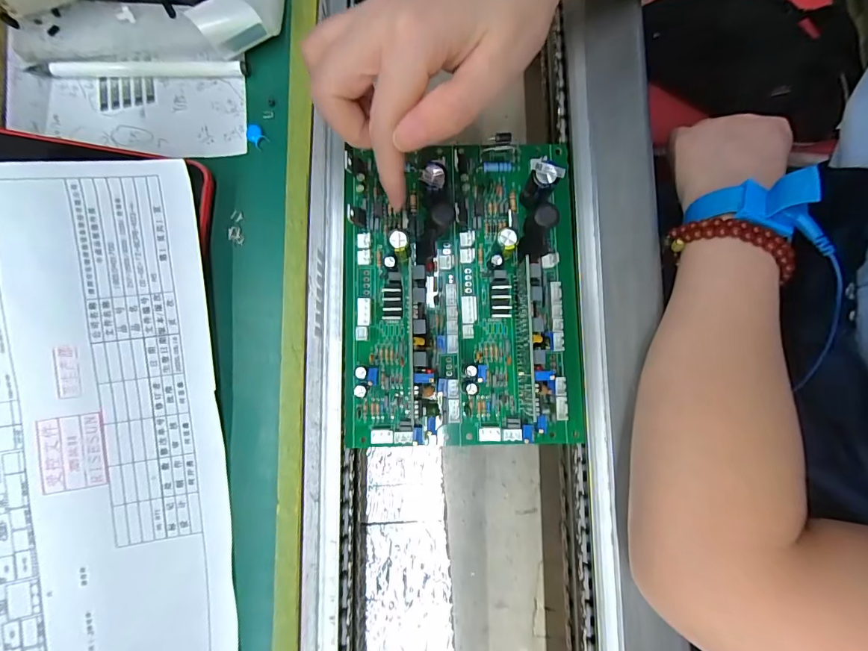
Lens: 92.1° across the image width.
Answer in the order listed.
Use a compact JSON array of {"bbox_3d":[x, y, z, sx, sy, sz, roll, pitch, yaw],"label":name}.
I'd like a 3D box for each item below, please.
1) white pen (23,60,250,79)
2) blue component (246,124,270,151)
[{"bbox_3d":[-0.174,-0.152,0.245,0.128,0.010,0.010,1,78,-1],"label":"white pen"},{"bbox_3d":[-0.103,-0.110,0.241,0.016,0.004,0.009,44,80,8],"label":"blue component"}]

